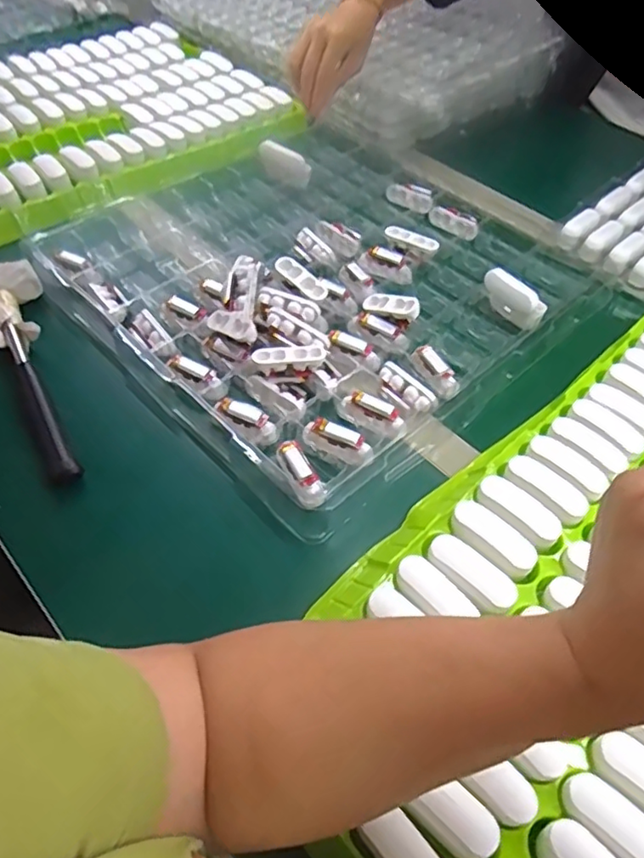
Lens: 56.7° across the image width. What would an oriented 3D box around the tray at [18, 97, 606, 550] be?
[{"bbox_3d":[-0.001,-0.177,0.640,0.462,0.048,0.472,-36,61,-26],"label":"tray"}]

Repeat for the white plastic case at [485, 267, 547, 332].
[{"bbox_3d":[0.198,-0.133,0.616,0.028,0.042,0.069,-26,58,-21],"label":"white plastic case"}]

